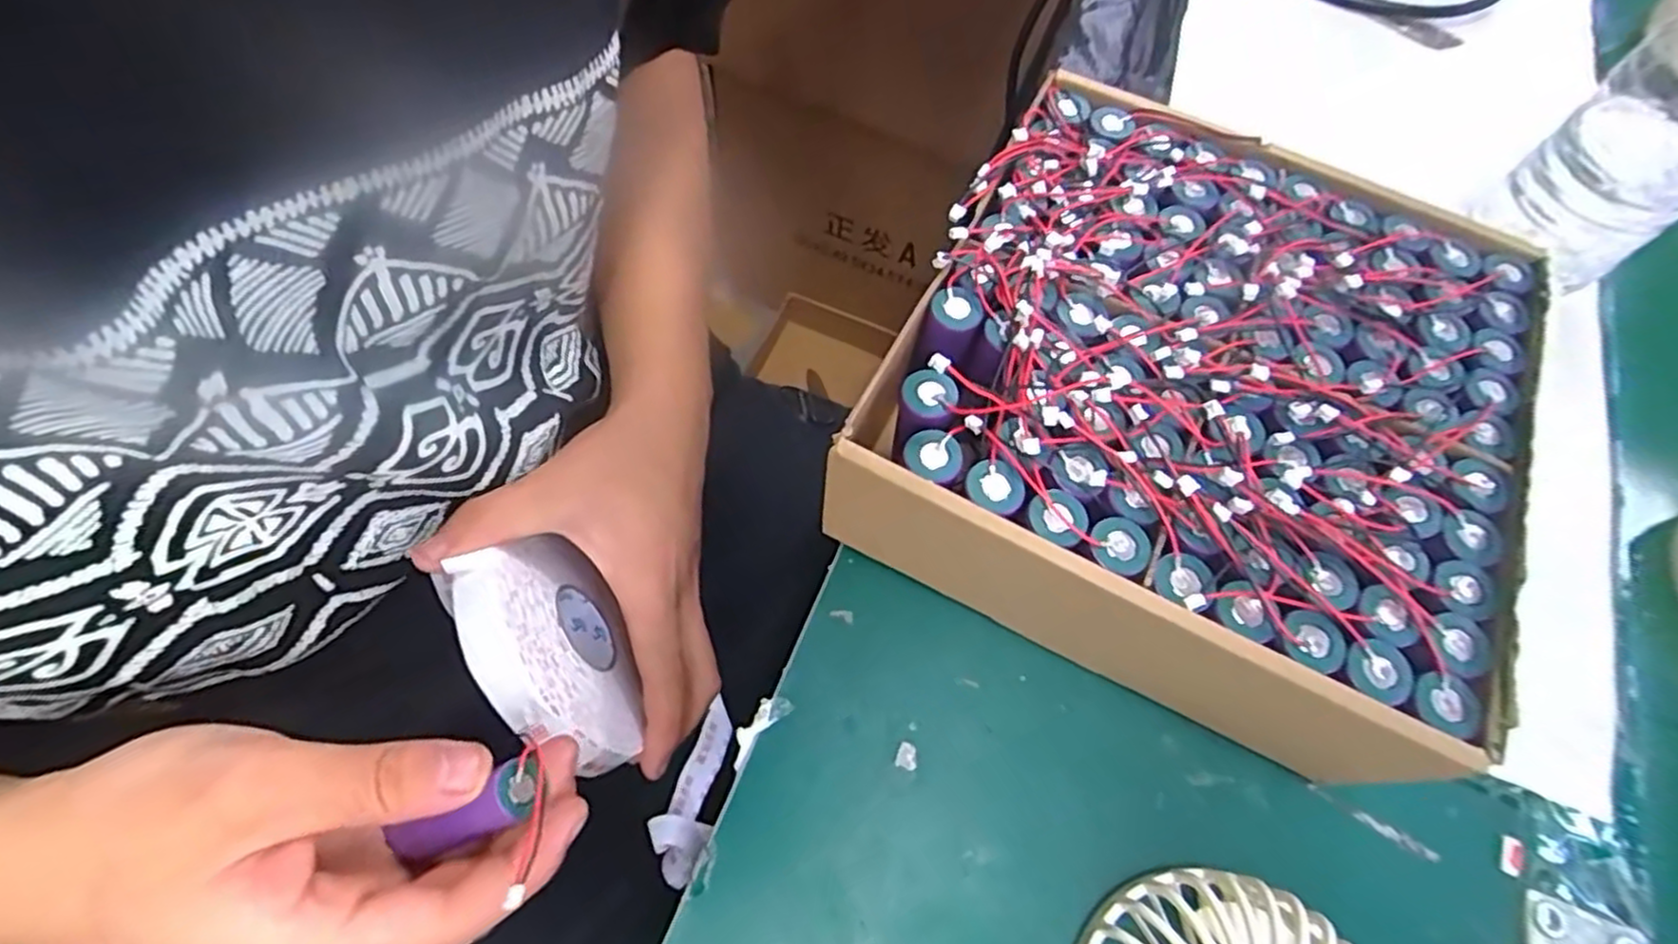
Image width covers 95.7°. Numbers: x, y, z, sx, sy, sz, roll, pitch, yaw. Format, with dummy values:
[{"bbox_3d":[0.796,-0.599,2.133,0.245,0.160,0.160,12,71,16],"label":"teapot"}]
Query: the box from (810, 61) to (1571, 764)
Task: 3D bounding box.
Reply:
[{"bbox_3d":[0.117,-0.023,0.273,0.184,0.079,0.197,25,66,8],"label":"box"}]

